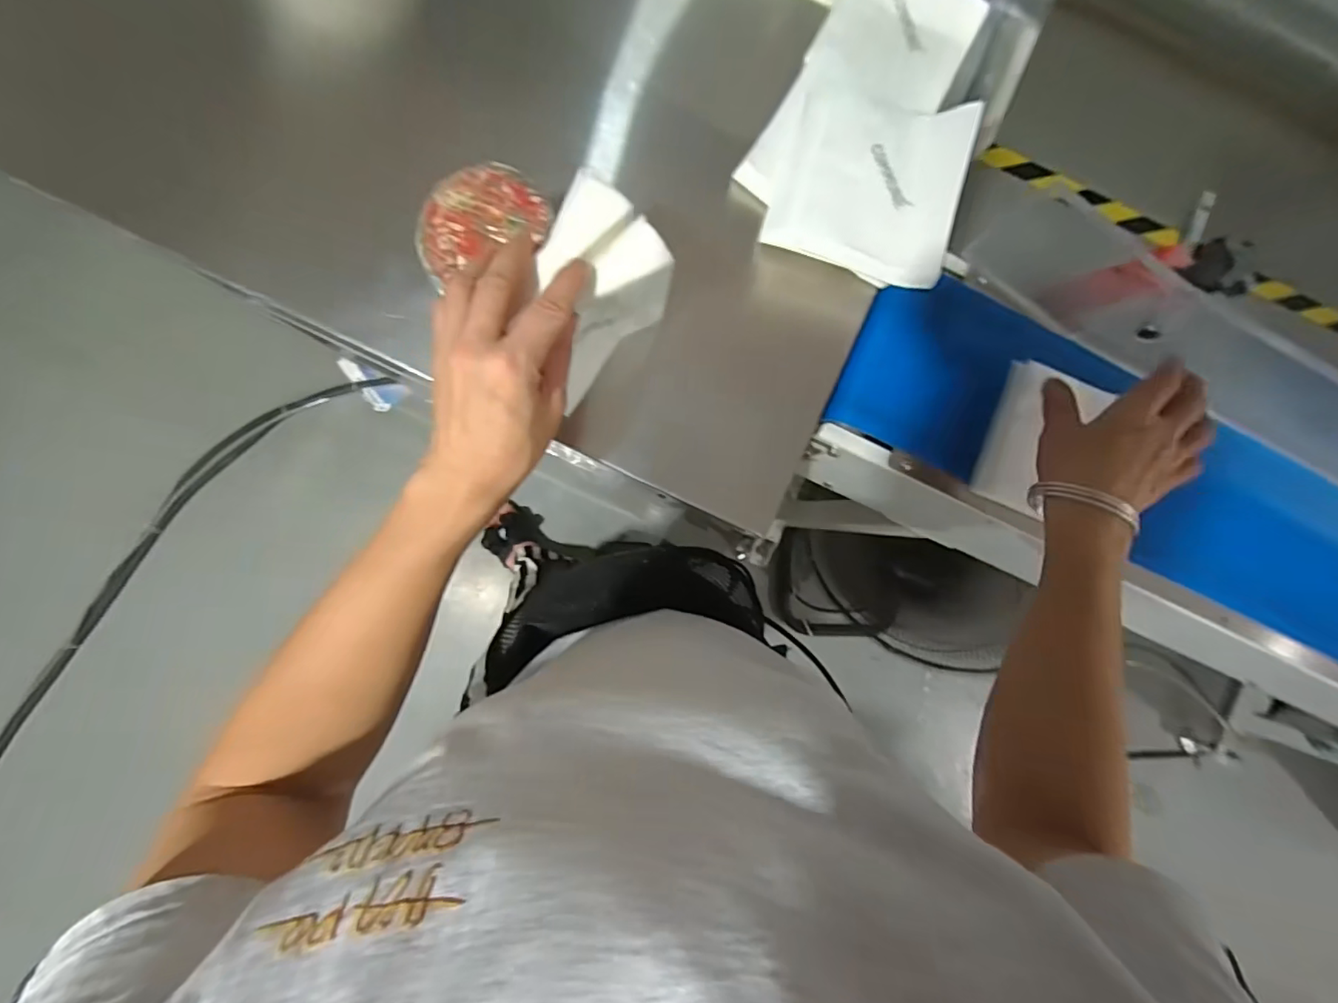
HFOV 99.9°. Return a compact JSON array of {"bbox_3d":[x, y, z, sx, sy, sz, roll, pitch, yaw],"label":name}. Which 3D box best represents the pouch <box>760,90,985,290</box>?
[{"bbox_3d":[0.150,-0.240,0.428,0.140,0.010,0.123,22,102,20],"label":"pouch"}]

